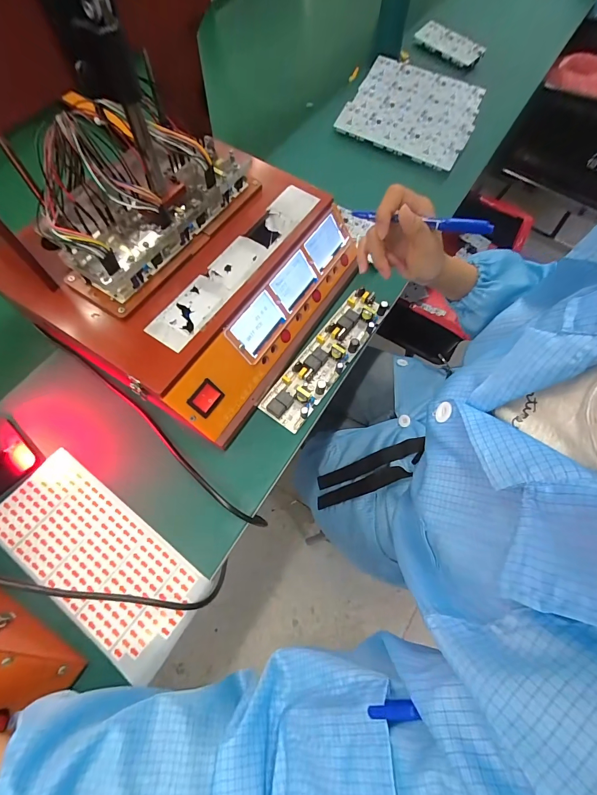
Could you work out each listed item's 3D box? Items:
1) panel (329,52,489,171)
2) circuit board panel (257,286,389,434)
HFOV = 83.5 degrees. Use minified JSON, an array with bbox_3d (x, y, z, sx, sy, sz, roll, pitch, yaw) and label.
[{"bbox_3d":[0.232,-0.577,0.670,0.237,0.016,0.254,27,72,8],"label":"panel"},{"bbox_3d":[0.043,-0.061,0.464,0.061,0.028,0.238,35,70,12],"label":"circuit board panel"}]

